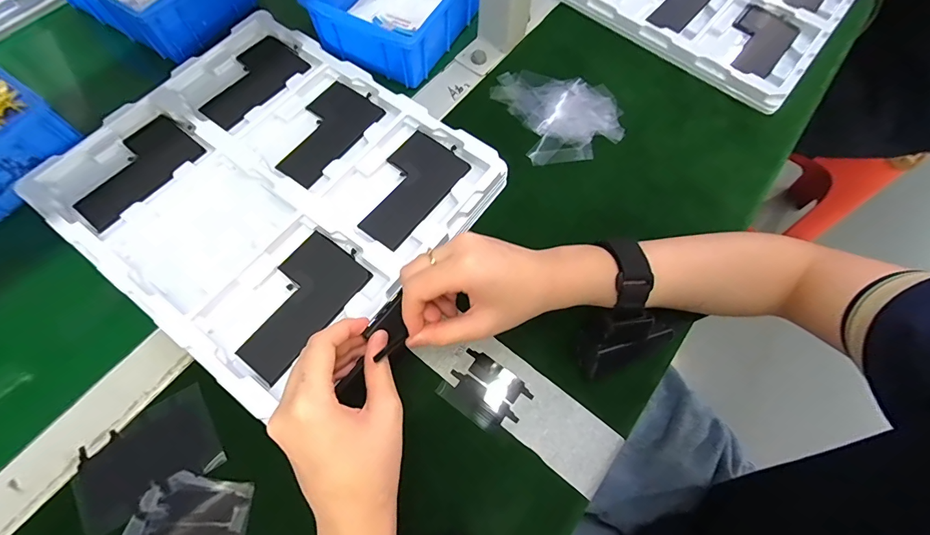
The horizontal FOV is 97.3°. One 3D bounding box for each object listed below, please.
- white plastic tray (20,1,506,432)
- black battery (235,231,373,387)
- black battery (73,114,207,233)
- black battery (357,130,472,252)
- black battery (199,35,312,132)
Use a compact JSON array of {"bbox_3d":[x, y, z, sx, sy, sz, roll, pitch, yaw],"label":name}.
[{"bbox_3d":[-0.168,-0.075,0.359,0.310,0.031,0.271,36,72,12],"label":"white plastic tray"},{"bbox_3d":[-0.128,0.026,0.313,0.062,0.005,0.107,35,71,11],"label":"black battery"},{"bbox_3d":[-0.289,-0.086,0.358,0.066,0.005,0.106,36,72,12],"label":"black battery"},{"bbox_3d":[-0.050,-0.070,0.355,0.064,0.005,0.108,36,72,12],"label":"black battery"},{"bbox_3d":[-0.209,-0.182,0.398,0.068,0.007,0.106,38,72,12],"label":"black battery"}]

